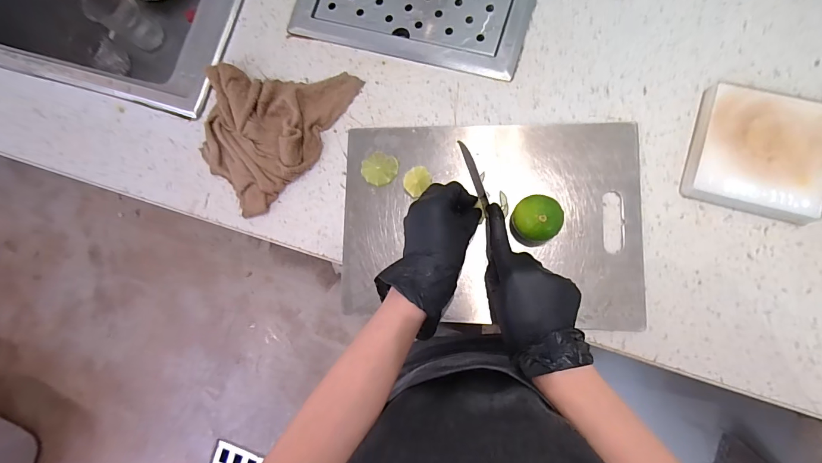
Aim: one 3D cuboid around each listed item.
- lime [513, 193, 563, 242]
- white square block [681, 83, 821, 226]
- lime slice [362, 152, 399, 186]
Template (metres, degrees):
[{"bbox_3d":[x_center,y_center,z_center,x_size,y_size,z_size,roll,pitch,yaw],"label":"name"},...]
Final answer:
[{"bbox_3d":[0.135,-0.013,0.403,0.047,0.049,0.047,-1,85,8],"label":"lime"},{"bbox_3d":[0.365,-0.081,0.393,0.123,0.024,0.124,14,87,9],"label":"white square block"},{"bbox_3d":[-0.037,-0.076,0.453,0.042,0.009,0.039,-1,85,8],"label":"lime slice"}]

